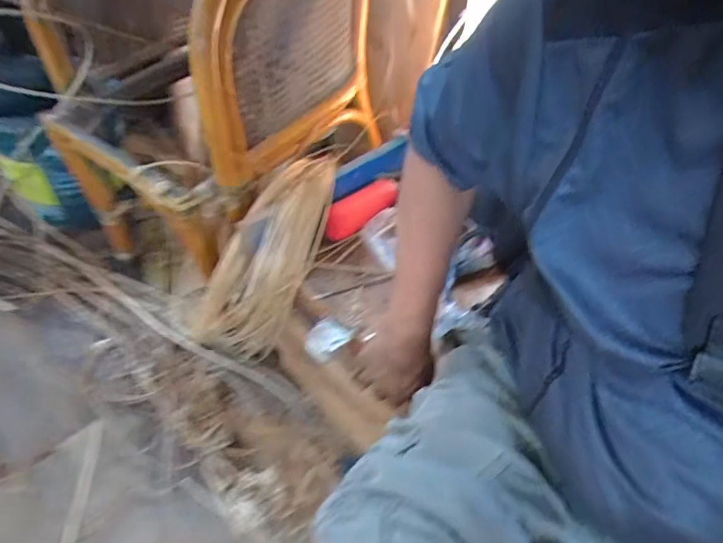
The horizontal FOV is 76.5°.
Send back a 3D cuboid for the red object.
[{"bbox_3d":[0.001,-0.106,0.759,0.155,0.049,0.035,-33,58,-27],"label":"red object"}]

